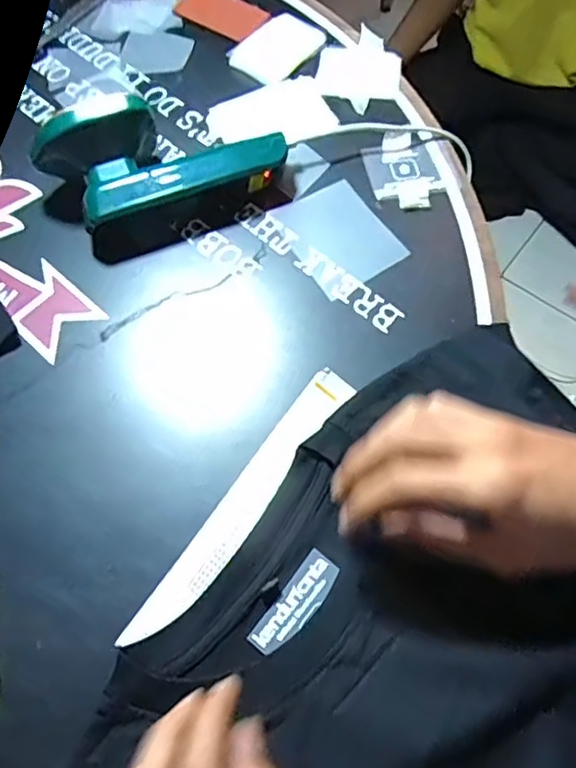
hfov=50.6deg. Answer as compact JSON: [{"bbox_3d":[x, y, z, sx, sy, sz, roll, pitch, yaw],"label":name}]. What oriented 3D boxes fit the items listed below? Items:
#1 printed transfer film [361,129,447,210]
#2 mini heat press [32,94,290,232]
[{"bbox_3d":[0.098,-0.180,0.513,0.059,0.007,0.081,-9,65,-2],"label":"printed transfer film"},{"bbox_3d":[-0.096,-0.178,0.474,0.180,0.072,0.091,-23,68,-10],"label":"mini heat press"}]

